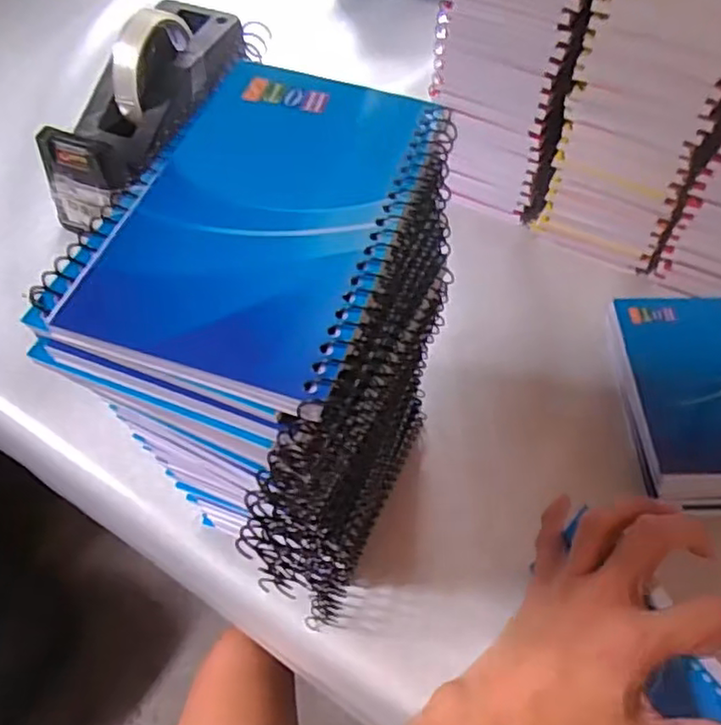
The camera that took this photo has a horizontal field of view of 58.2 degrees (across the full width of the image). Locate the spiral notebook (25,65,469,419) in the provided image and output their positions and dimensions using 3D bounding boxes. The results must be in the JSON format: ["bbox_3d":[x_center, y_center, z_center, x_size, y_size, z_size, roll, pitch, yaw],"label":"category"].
[{"bbox_3d":[-0.030,-0.049,0.208,0.089,0.010,0.129,16,58,11],"label":"spiral notebook"}]

